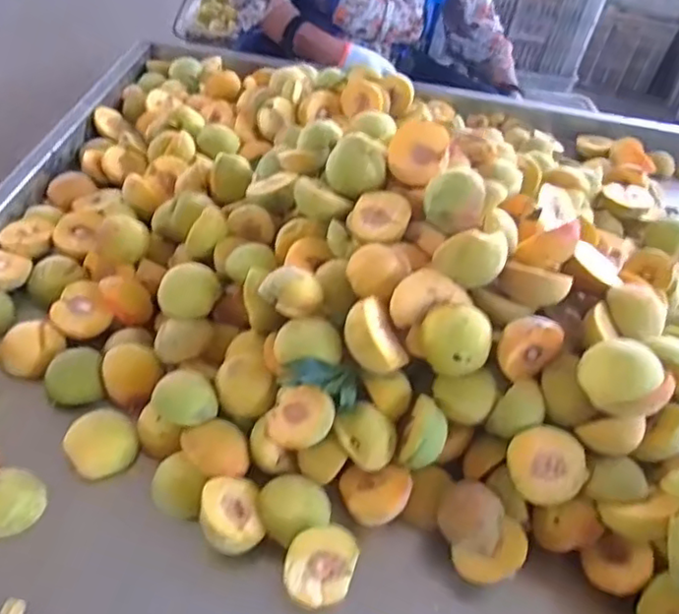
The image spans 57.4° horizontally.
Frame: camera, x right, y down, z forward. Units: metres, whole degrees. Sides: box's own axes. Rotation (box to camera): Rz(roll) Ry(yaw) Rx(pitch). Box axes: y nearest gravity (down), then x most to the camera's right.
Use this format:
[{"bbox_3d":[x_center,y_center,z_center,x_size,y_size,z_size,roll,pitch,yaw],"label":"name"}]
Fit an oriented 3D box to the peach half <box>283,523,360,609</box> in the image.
[{"bbox_3d":[-0.017,0.203,0.493,0.052,0.032,0.062,24,71,-7],"label":"peach half"}]

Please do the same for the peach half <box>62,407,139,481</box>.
[{"bbox_3d":[-0.207,0.117,0.542,0.056,0.033,0.050,-30,56,-34],"label":"peach half"}]

